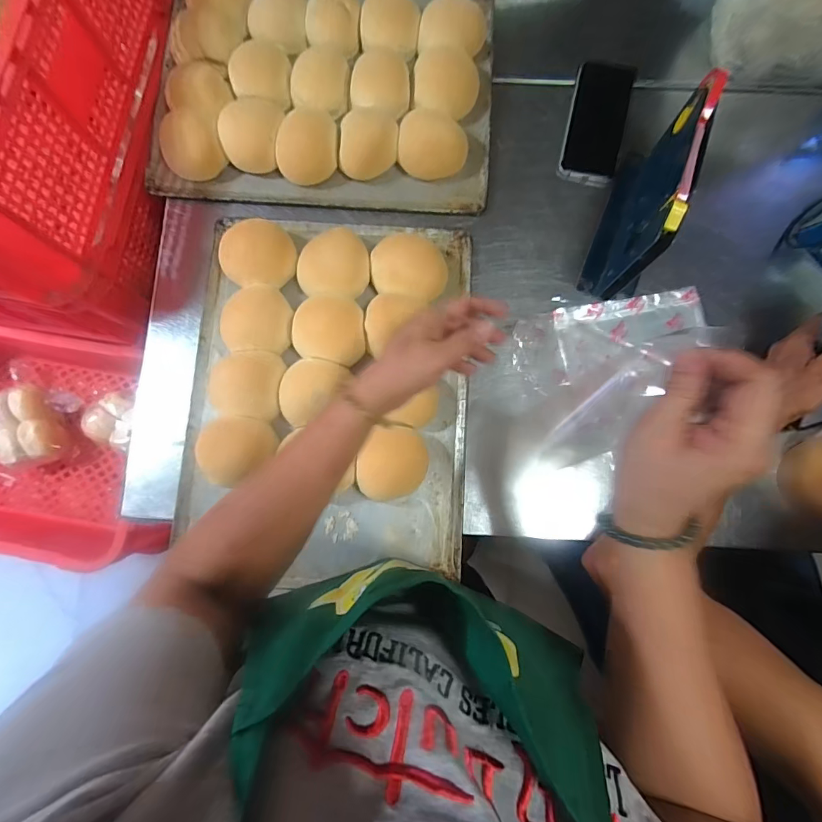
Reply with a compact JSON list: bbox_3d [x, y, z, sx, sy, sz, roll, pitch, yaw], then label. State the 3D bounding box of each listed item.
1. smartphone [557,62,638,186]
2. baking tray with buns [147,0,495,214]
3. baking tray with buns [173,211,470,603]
[{"bbox_3d":[0.254,-0.395,0.575,0.077,0.011,0.172,14,82,3],"label":"smartphone"},{"bbox_3d":[-0.116,-0.430,0.560,0.449,0.052,0.323,4,81,1],"label":"baking tray with buns"},{"bbox_3d":[-0.099,-0.031,0.495,0.329,0.052,0.424,3,81,1],"label":"baking tray with buns"}]

